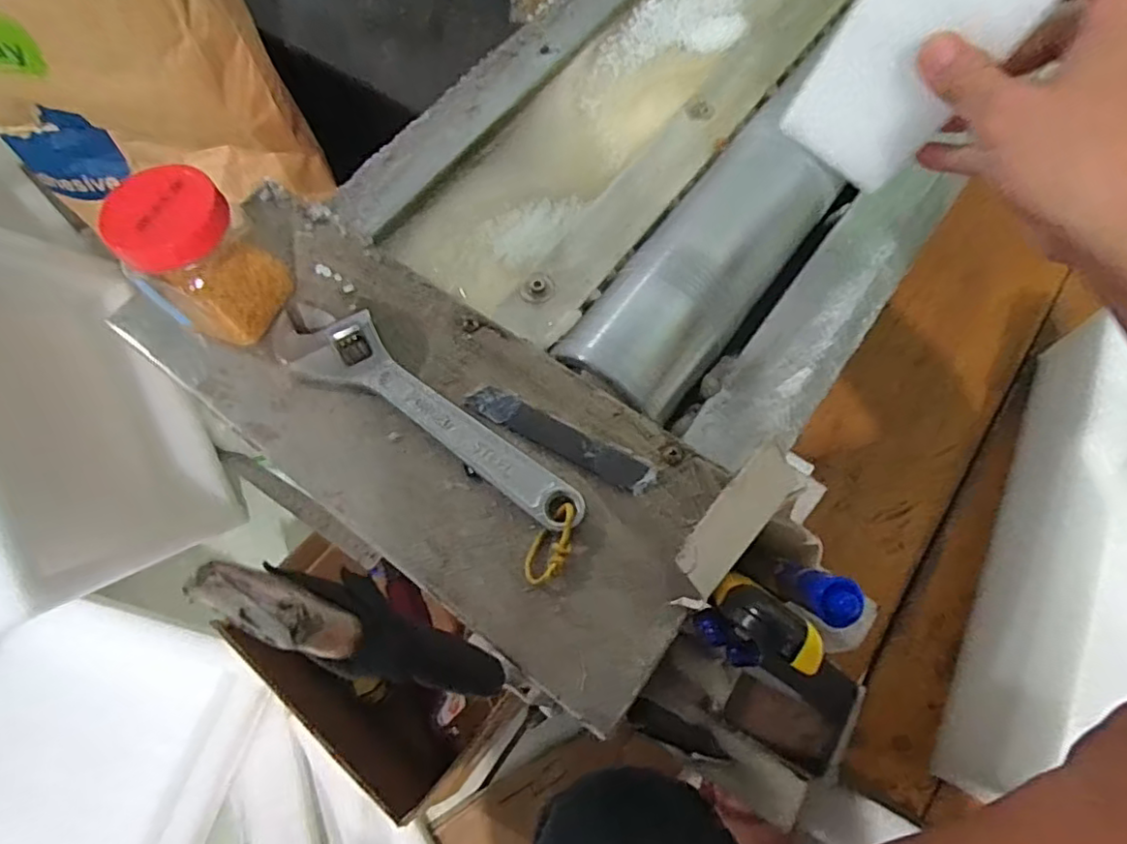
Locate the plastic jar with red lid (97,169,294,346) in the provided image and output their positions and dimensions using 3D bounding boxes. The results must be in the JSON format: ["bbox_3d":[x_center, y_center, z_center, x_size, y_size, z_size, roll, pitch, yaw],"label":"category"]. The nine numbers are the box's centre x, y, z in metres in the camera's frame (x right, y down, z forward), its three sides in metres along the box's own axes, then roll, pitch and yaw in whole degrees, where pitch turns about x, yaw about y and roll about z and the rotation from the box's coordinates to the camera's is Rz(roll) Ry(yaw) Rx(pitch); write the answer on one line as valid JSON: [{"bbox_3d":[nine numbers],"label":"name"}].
[{"bbox_3d":[-0.180,-0.080,0.314,0.058,0.078,0.044,-42,70,-15],"label":"plastic jar with red lid"}]

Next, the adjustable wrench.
[{"bbox_3d":[-0.068,-0.009,0.311,0.189,0.015,0.040,29,70,15],"label":"adjustable wrench"}]

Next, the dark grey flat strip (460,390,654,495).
[{"bbox_3d":[-0.002,0.007,0.305,0.099,0.004,0.017,28,70,14],"label":"dark grey flat strip"}]

